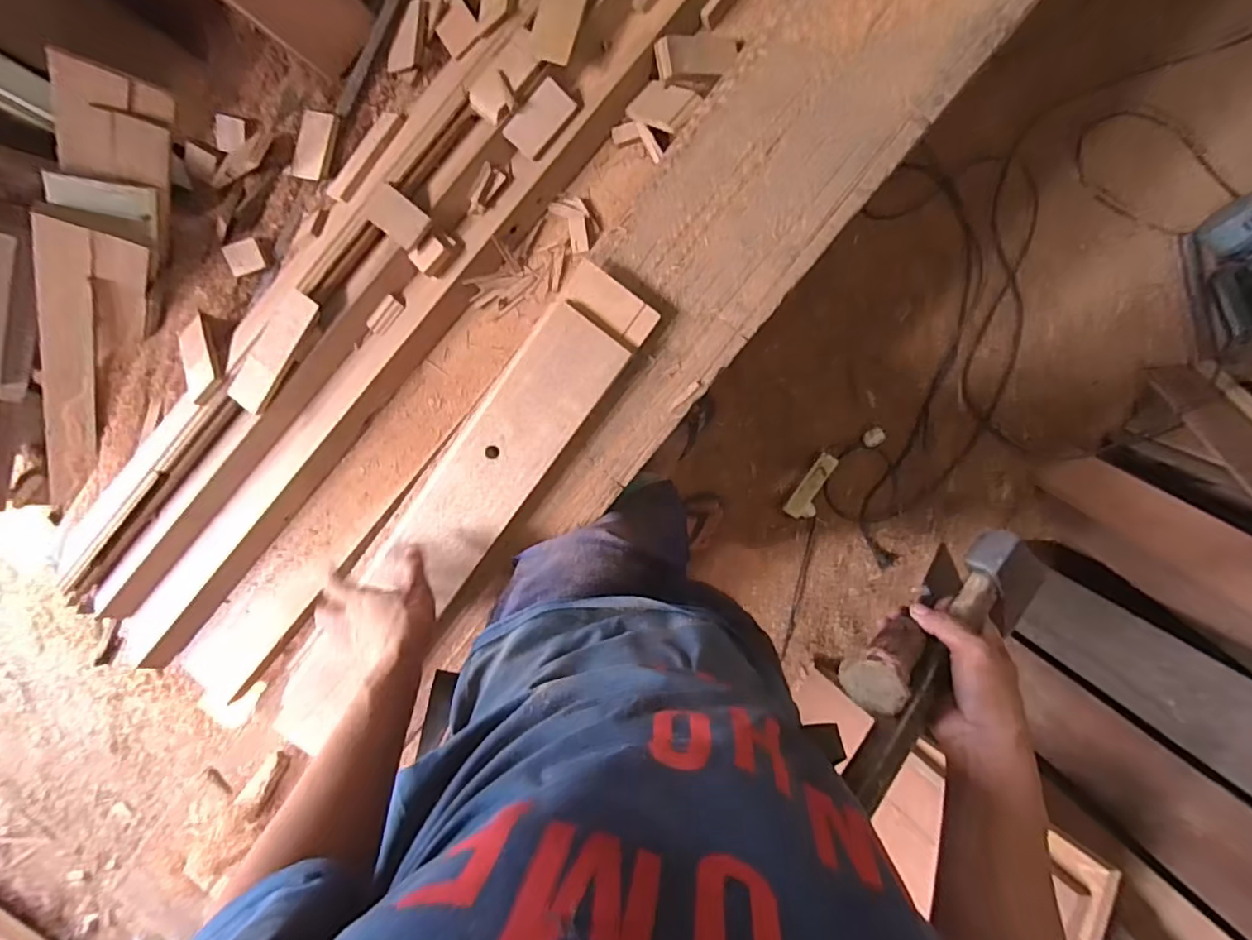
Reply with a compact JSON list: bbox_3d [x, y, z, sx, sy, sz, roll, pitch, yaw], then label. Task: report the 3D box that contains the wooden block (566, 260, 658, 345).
[{"bbox_3d":[-0.014,-0.181,0.636,0.102,0.026,0.045,33,100,-1],"label":"wooden block"}]

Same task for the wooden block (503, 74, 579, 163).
[{"bbox_3d":[-0.099,-0.409,0.676,0.049,0.010,0.082,40,100,-2],"label":"wooden block"}]

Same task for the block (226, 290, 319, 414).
[{"bbox_3d":[-0.426,-0.143,0.700,0.043,0.017,0.153,34,100,-1],"label":"block"}]

